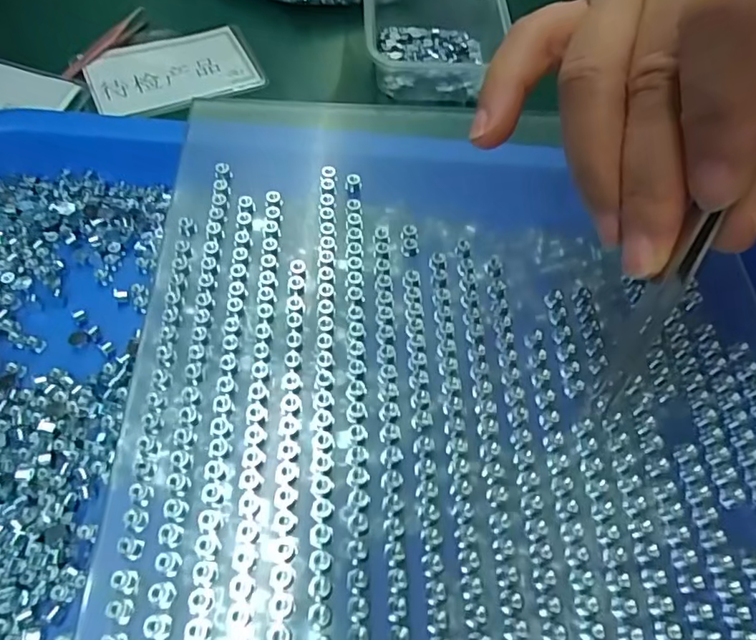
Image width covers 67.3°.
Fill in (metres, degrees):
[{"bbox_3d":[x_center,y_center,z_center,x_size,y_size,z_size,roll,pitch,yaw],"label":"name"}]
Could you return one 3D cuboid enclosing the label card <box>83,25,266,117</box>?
[{"bbox_3d":[-0.113,-0.139,0.316,0.088,0.004,0.056,-22,63,-17],"label":"label card"}]

